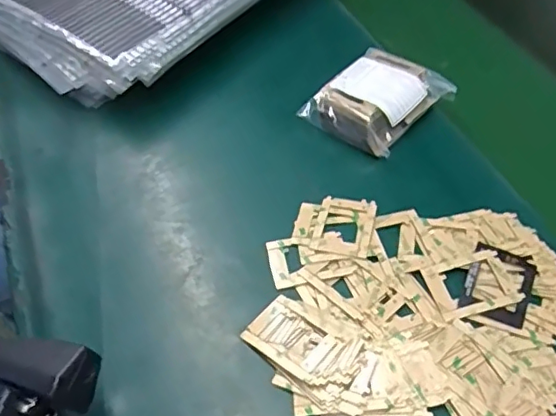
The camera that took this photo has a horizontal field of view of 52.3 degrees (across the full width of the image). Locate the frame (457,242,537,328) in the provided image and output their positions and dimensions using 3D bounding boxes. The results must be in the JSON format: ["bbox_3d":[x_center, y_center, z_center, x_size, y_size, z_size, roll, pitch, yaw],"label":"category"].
[{"bbox_3d":[0.141,0.049,0.362,0.039,0.006,0.052,20,51,16],"label":"frame"}]

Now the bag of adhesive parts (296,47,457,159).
[{"bbox_3d":[0.083,-0.092,0.471,0.081,0.032,0.111,36,57,27],"label":"bag of adhesive parts"}]

